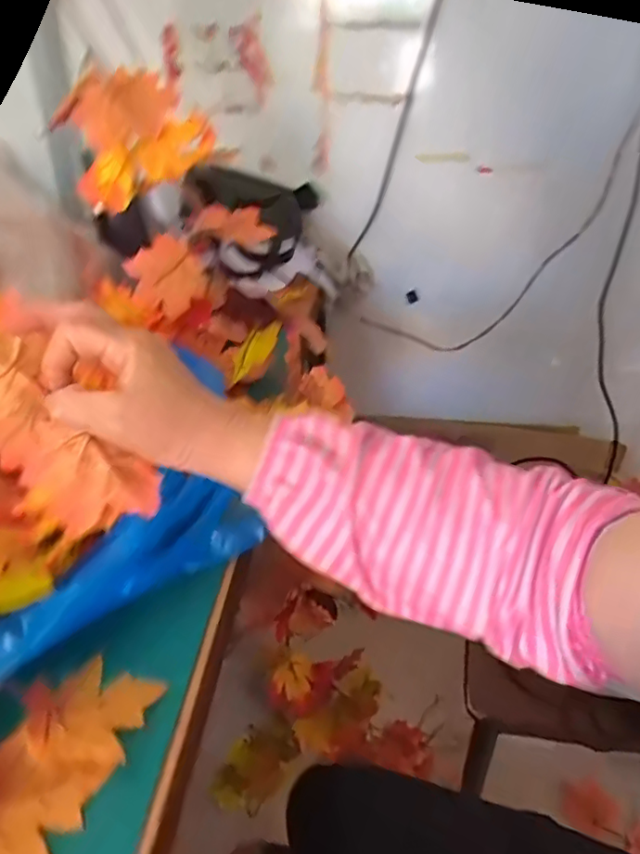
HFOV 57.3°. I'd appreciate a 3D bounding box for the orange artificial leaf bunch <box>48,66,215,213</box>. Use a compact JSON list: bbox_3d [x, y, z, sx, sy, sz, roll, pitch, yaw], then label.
[{"bbox_3d":[-0.178,-0.280,0.560,0.116,0.104,0.111,-21,40,-27],"label":"orange artificial leaf bunch"}]

